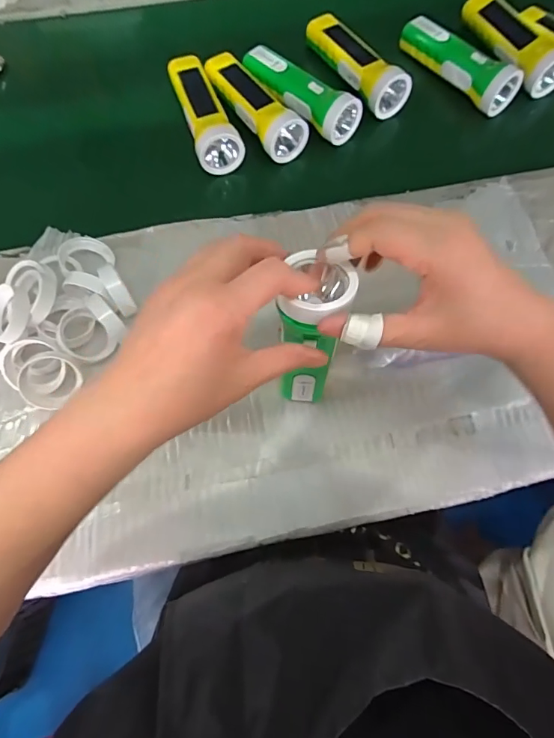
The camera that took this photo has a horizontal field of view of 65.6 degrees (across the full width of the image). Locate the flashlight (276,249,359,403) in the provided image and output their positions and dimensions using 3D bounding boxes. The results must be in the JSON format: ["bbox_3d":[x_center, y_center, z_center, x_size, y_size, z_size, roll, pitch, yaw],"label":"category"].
[{"bbox_3d":[0.028,-0.022,0.347,0.045,0.183,0.061,14,70,5],"label":"flashlight"}]

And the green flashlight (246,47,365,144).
[{"bbox_3d":[0.023,-0.340,0.526,0.165,0.047,0.048,39,74,12],"label":"green flashlight"}]

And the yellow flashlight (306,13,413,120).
[{"bbox_3d":[0.102,-0.394,0.547,0.055,0.046,0.160,-26,72,-10],"label":"yellow flashlight"}]

